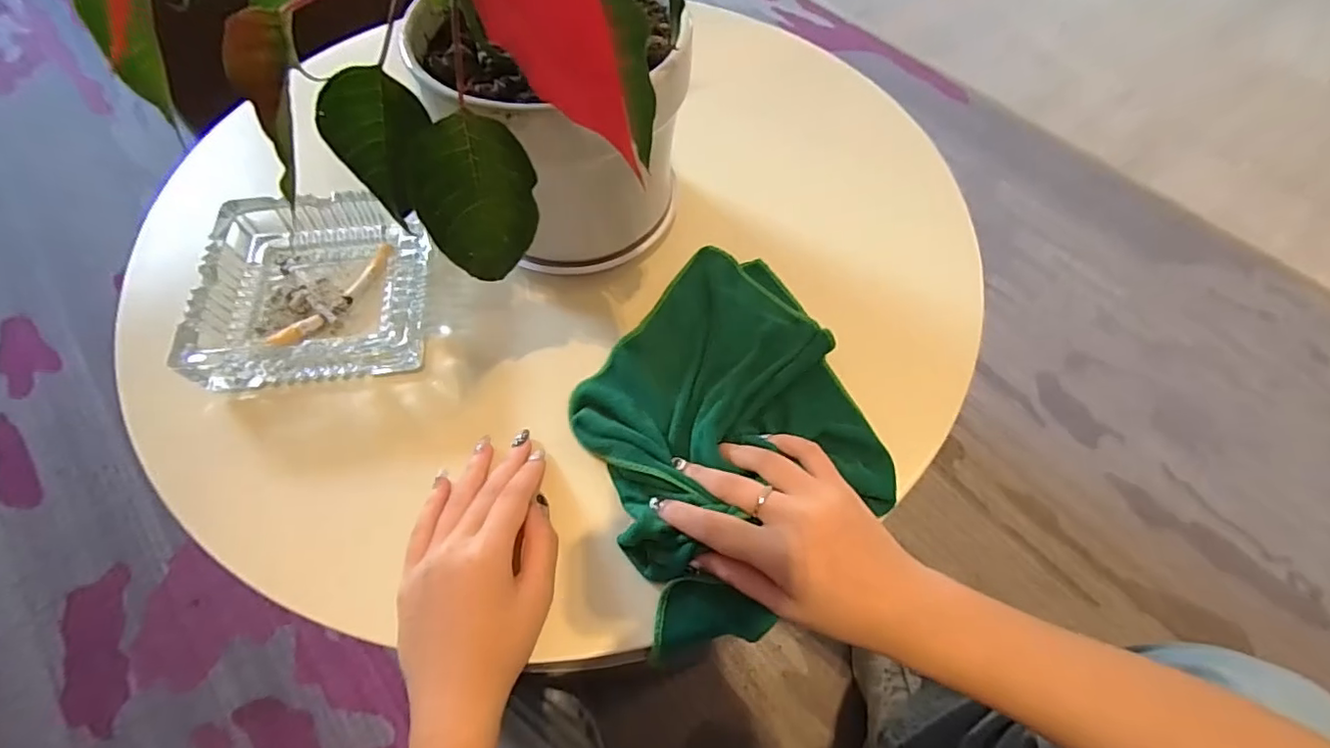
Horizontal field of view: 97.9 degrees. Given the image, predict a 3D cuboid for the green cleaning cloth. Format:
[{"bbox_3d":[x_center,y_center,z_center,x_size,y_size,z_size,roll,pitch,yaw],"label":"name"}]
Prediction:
[{"bbox_3d":[0.039,0.027,0.384,0.181,0.029,0.240,-20,62,-12],"label":"green cleaning cloth"}]

